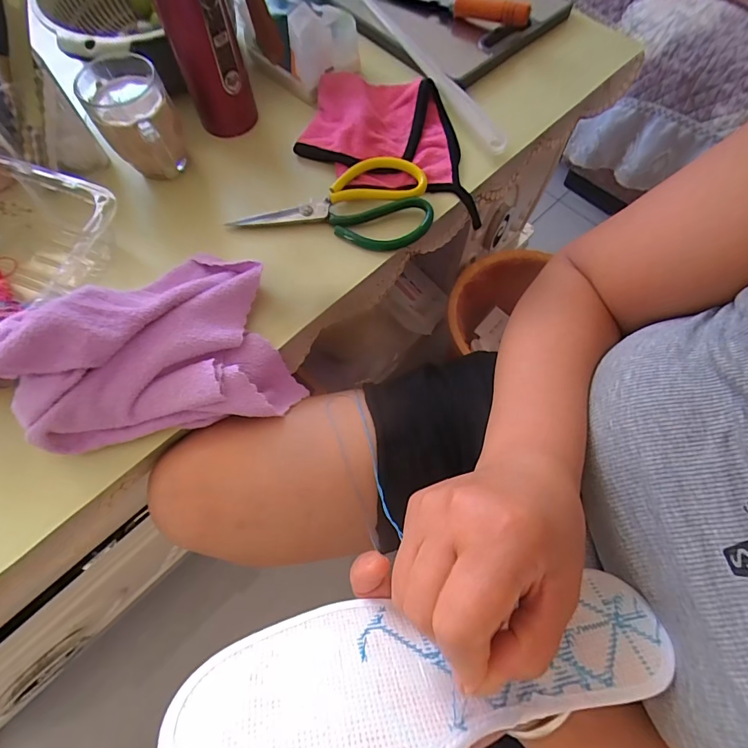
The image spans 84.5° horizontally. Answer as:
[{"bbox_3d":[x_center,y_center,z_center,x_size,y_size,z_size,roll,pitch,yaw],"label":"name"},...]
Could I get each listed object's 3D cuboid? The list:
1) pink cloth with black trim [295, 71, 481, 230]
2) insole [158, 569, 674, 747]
[{"bbox_3d":[0.008,-0.269,0.465,0.179,0.021,0.188,-8,68,-2],"label":"pink cloth with black trim"},{"bbox_3d":[0.034,0.144,0.209,0.244,0.080,0.017,-2,110,-18],"label":"insole"}]

